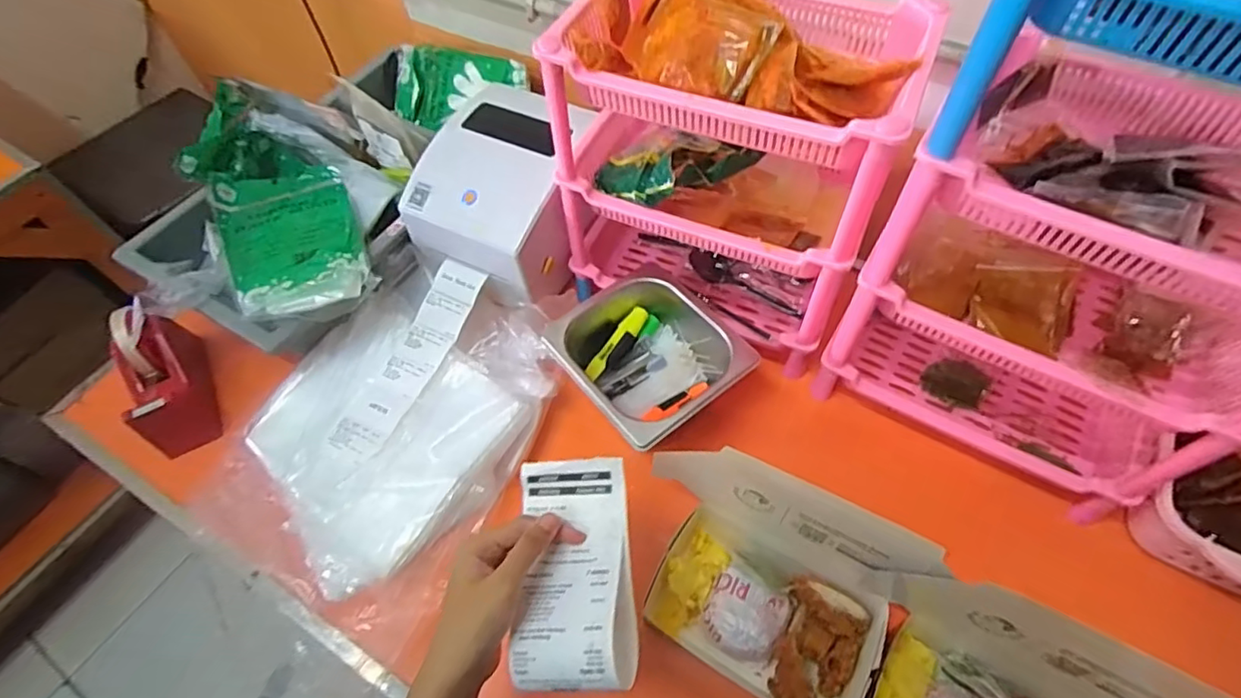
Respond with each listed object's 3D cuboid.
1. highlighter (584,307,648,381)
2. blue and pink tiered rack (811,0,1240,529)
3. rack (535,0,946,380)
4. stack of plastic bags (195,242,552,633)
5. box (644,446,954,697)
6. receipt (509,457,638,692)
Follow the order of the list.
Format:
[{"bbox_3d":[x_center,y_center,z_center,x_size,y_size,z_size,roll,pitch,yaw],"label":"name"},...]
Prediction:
[{"bbox_3d":[-0.004,-0.007,0.677,0.022,0.011,0.100,35,80,22],"label":"highlighter"},{"bbox_3d":[0.377,-0.078,0.480,0.297,0.457,0.187,23,61,17],"label":"blue and pink tiered rack"},{"bbox_3d":[0.115,-0.189,0.643,0.317,0.347,0.228,17,60,14],"label":"rack"},{"bbox_3d":[-0.246,0.079,0.655,0.290,0.047,0.368,20,60,15],"label":"stack of plastic bags"},{"bbox_3d":[0.129,0.201,0.508,0.197,0.147,0.137,27,62,19],"label":"box"},{"bbox_3d":[-0.033,0.155,0.429,0.082,0.026,0.153,-2,59,1],"label":"receipt"}]

